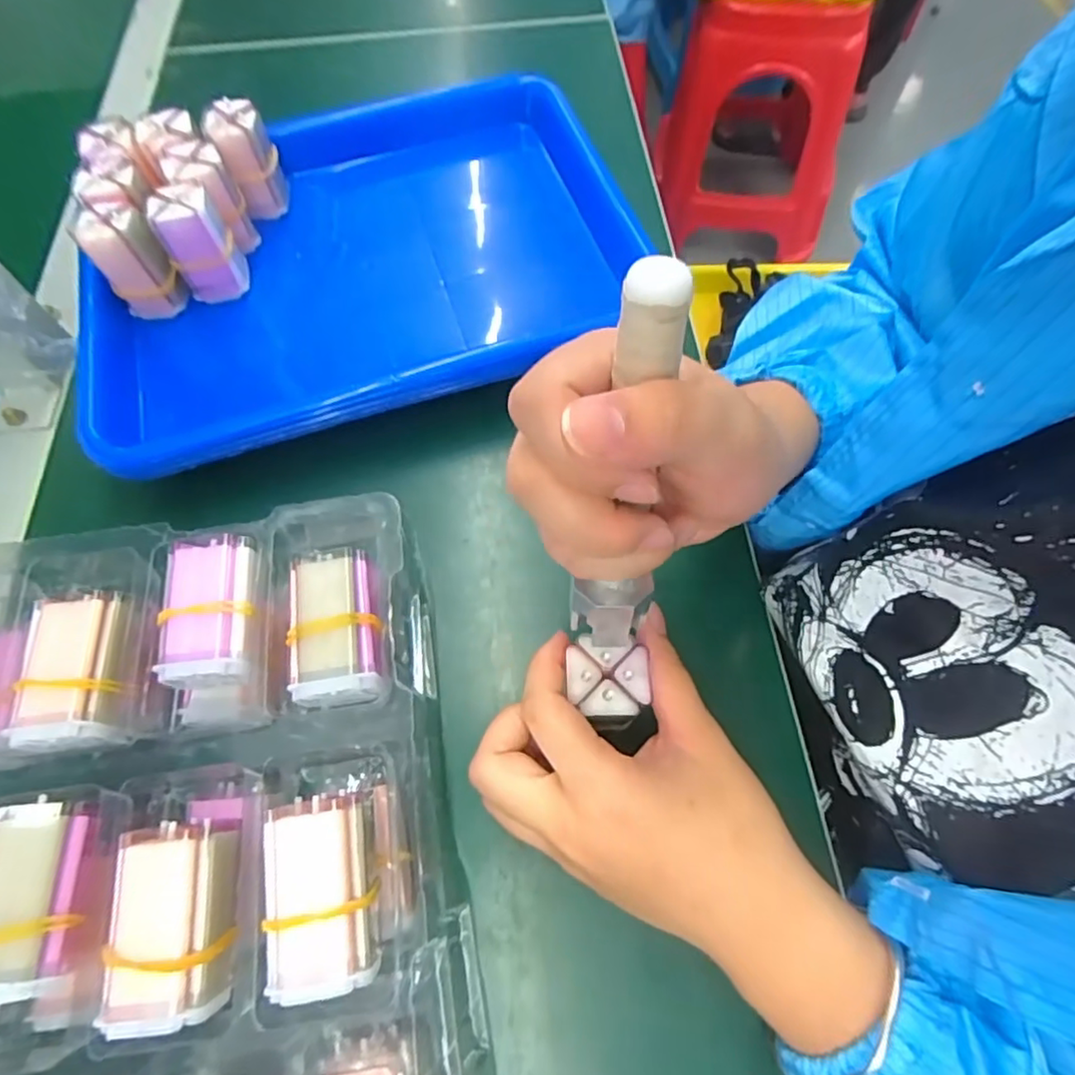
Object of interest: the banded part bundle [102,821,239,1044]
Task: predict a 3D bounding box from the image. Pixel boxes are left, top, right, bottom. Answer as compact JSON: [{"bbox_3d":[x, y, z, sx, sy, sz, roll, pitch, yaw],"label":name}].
[{"bbox_3d":[-0.124,0.131,0.209,0.035,0.017,0.059,-6,65,-1],"label":"banded part bundle"}]

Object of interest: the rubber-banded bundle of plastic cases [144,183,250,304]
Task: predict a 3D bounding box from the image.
[{"bbox_3d":[-0.202,-0.173,0.368,0.036,0.062,0.029,-20,66,-8],"label":"rubber-banded bundle of plastic cases"}]

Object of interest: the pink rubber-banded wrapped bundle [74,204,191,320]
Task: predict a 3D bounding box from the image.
[{"bbox_3d":[-0.236,-0.159,0.362,0.038,0.065,0.023,-34,68,-14],"label":"pink rubber-banded wrapped bundle"}]

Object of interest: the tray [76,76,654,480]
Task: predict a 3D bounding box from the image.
[{"bbox_3d":[-0.111,-0.173,0.389,0.338,0.038,0.248,-18,65,-7],"label":"tray"}]

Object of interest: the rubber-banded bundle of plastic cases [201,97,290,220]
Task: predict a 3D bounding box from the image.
[{"bbox_3d":[-0.185,-0.242,0.398,0.033,0.066,0.028,-25,66,-10],"label":"rubber-banded bundle of plastic cases"}]

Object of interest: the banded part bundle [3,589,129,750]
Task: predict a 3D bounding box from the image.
[{"bbox_3d":[-0.184,0.057,0.252,0.034,0.040,0.058,-6,65,-1],"label":"banded part bundle"}]

